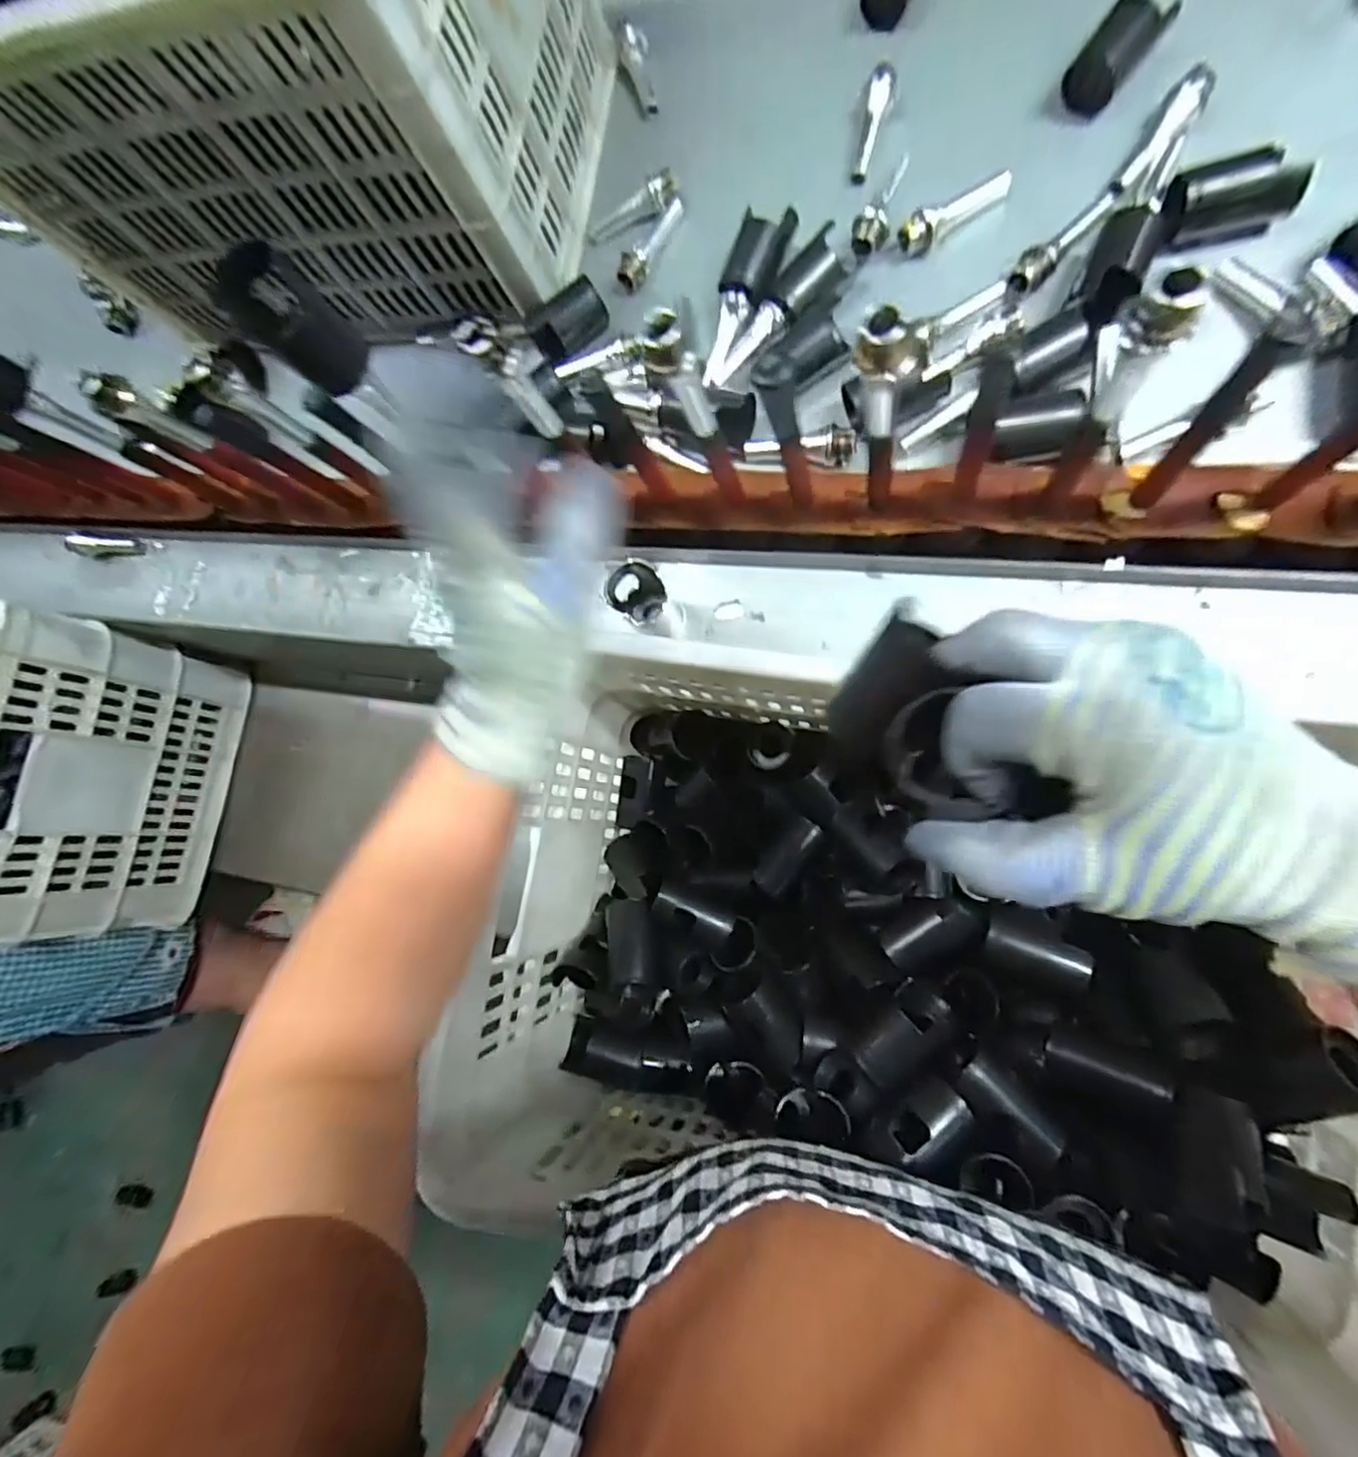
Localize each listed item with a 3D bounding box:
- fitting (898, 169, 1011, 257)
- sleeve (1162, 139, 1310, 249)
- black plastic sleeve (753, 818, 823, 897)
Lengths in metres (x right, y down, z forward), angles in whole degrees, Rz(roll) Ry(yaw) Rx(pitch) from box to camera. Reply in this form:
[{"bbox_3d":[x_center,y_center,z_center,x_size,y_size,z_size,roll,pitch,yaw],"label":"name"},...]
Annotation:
[{"bbox_3d":[0.204,-0.382,0.461,0.078,0.027,0.019,-30,82,4],"label":"fitting"},{"bbox_3d":[0.351,-0.341,0.392,0.074,0.029,0.042,-10,84,6],"label":"sleeve"},{"bbox_3d":[0.090,0.104,0.511,0.026,0.029,0.066,37,90,9],"label":"black plastic sleeve"}]

